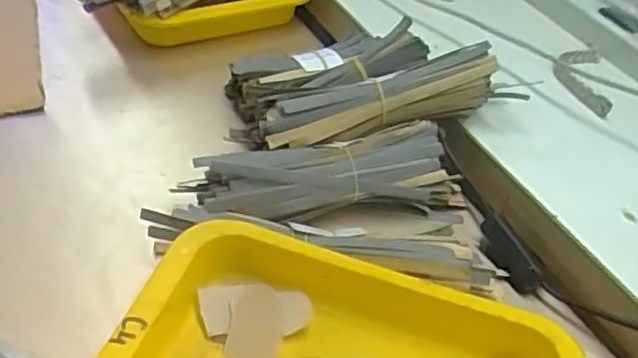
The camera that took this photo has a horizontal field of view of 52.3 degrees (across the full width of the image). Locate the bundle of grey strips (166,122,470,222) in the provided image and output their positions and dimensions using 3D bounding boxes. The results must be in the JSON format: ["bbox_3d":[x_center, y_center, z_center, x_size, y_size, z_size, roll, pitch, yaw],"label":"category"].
[{"bbox_3d":[0.011,0.002,0.484,0.204,0.046,0.052,-10,46,-17],"label":"bundle of grey strips"}]

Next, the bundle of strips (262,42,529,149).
[{"bbox_3d":[0.060,-0.066,0.508,0.214,0.043,0.046,-7,45,-16],"label":"bundle of strips"}]

